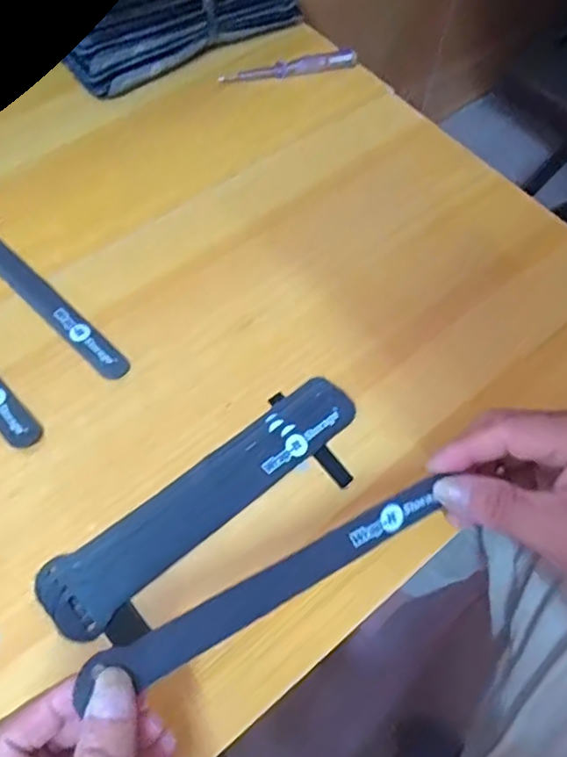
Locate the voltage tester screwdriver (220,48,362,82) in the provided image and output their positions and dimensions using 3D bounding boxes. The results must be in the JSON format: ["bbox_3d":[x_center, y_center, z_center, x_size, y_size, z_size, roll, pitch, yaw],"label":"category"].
[{"bbox_3d":[0.005,-0.270,0.525,0.119,0.011,0.011,-13,63,-8],"label":"voltage tester screwdriver"}]

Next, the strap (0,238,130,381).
[{"bbox_3d":[-0.174,-0.064,0.411,0.194,0.006,0.024,42,69,19],"label":"strap"}]

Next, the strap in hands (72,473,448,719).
[{"bbox_3d":[-0.003,0.094,0.276,0.179,0.014,0.017,-23,65,-20],"label":"strap in hands"}]

